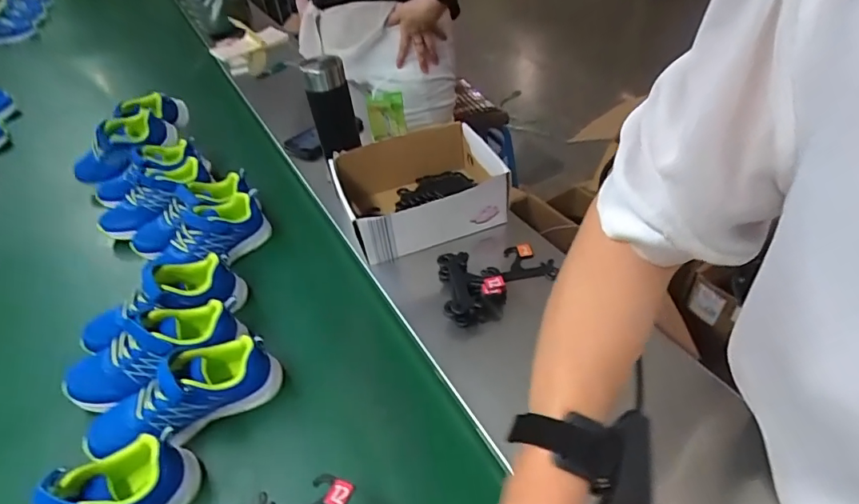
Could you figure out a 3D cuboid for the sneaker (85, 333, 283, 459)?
[{"bbox_3d":[-0.279,0.165,0.557,0.203,0.089,0.078,-21,44,-15],"label":"sneaker"}]

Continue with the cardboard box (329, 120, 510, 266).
[{"bbox_3d":[-0.013,-0.096,0.755,0.243,0.088,0.194,-18,43,-12],"label":"cardboard box"}]

